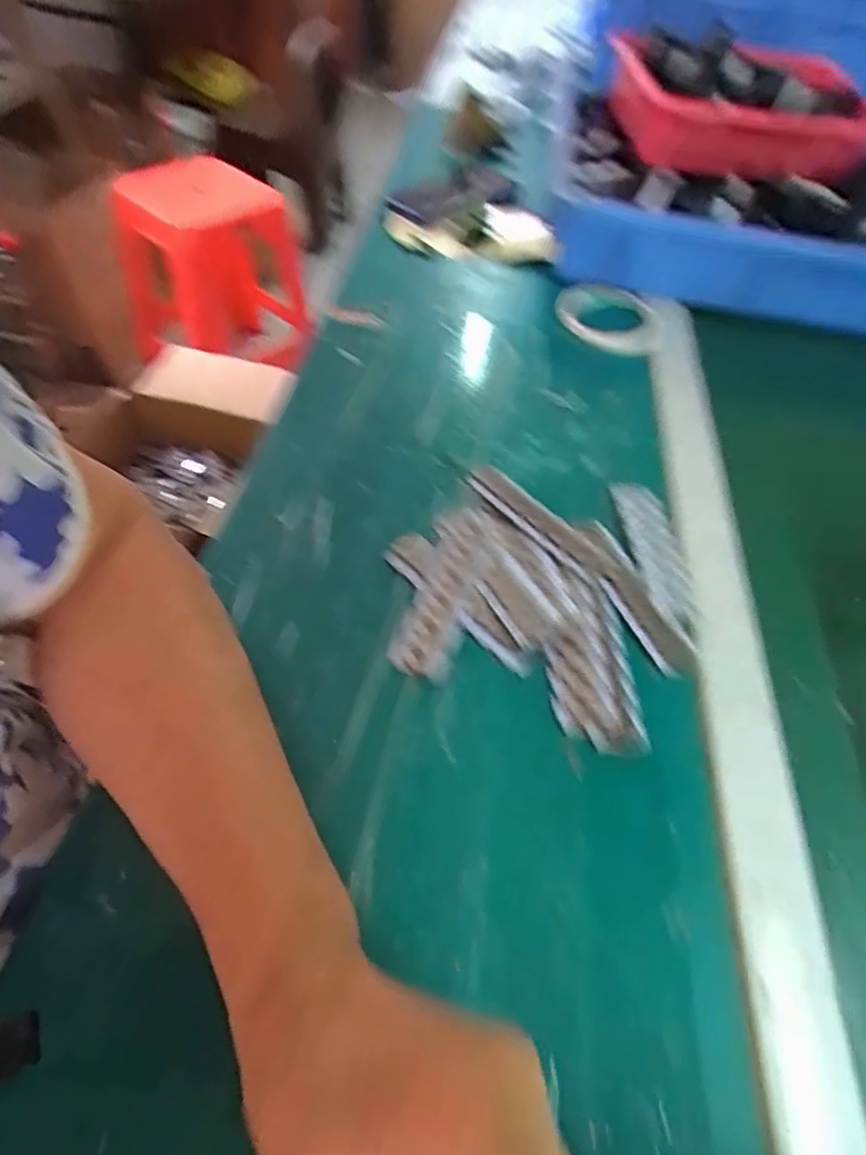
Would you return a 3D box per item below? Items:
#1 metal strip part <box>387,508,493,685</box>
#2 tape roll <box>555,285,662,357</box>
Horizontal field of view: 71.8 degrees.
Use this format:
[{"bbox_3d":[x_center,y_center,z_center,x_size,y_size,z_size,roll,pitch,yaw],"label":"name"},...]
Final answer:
[{"bbox_3d":[0.010,0.004,0.358,0.033,0.007,0.123,15,56,12],"label":"metal strip part"},{"bbox_3d":[0.170,-0.249,0.572,0.113,0.011,0.113,-26,58,-22],"label":"tape roll"}]

